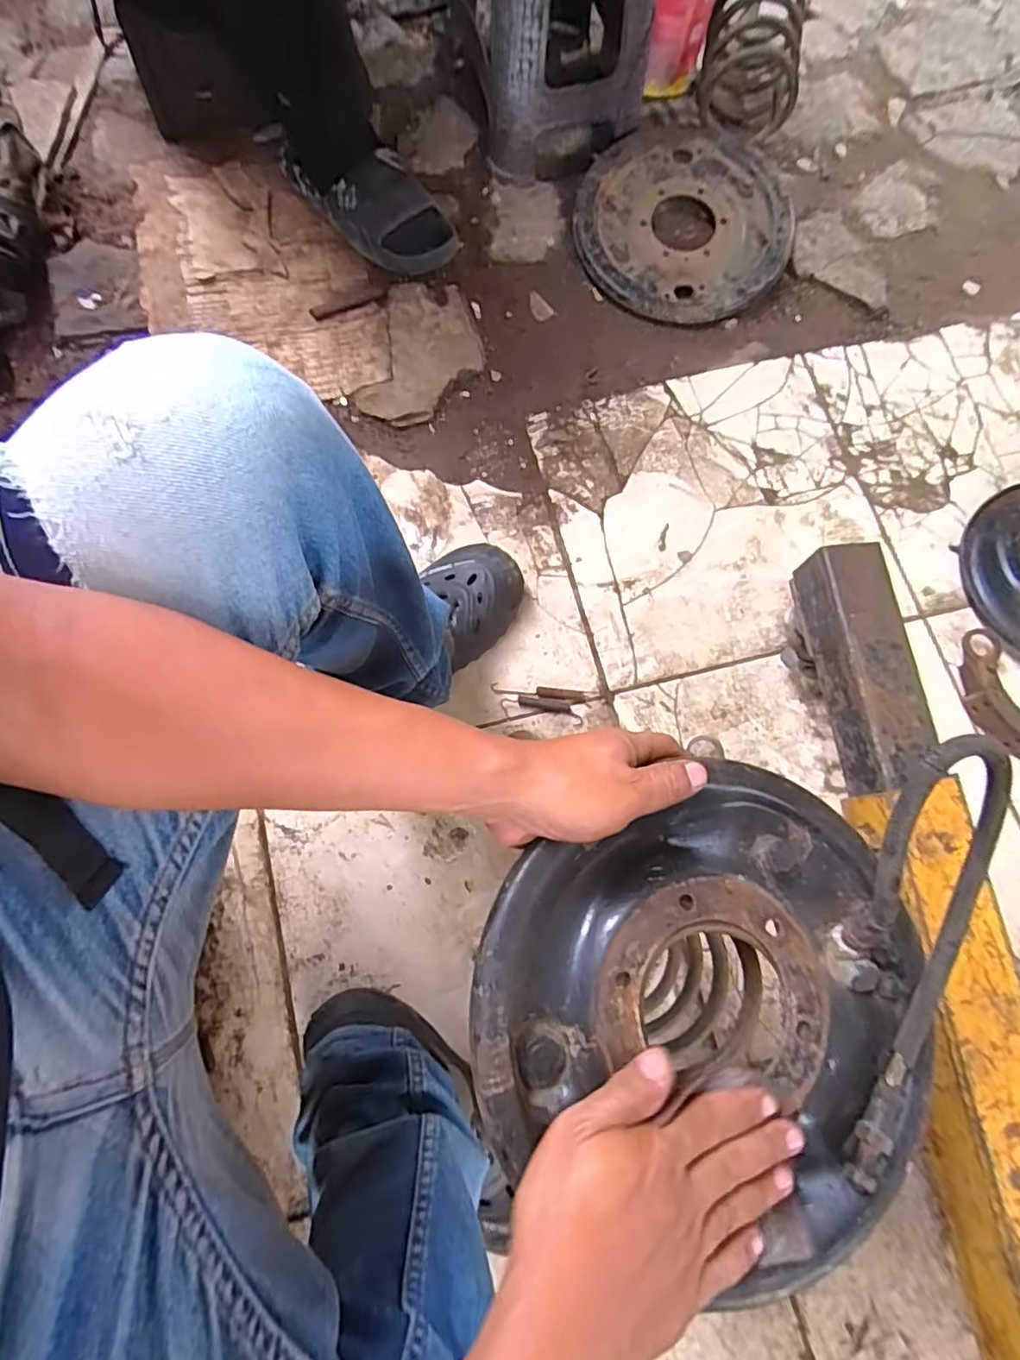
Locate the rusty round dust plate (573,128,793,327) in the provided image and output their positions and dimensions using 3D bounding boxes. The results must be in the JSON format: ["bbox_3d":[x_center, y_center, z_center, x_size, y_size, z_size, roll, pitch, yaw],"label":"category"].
[{"bbox_3d":[0.235,-0.625,0.842,0.284,0.022,0.277,0,85,0],"label":"rusty round dust plate"}]

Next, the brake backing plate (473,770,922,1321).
[{"bbox_3d":[0.116,0.169,0.342,0.246,0.058,0.233,0,75,1],"label":"brake backing plate"}]

